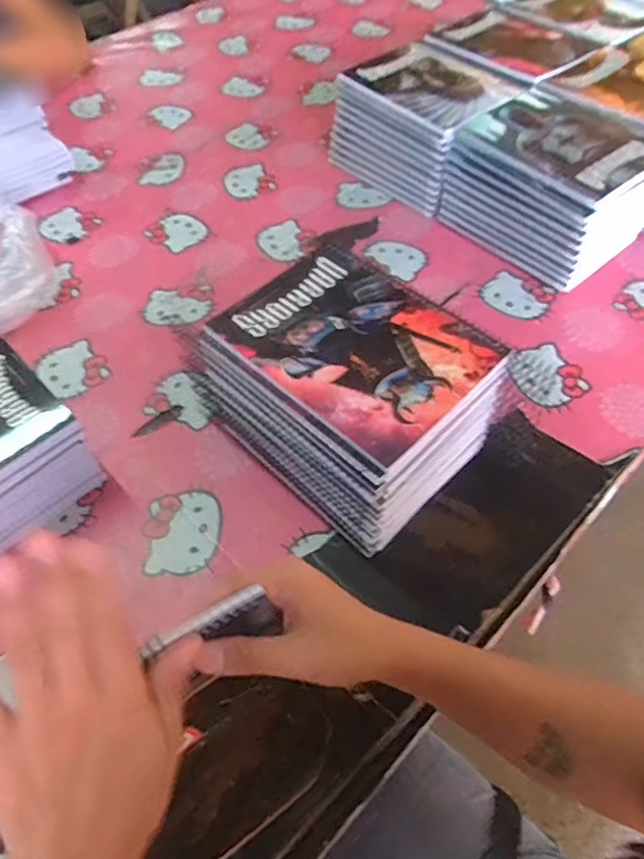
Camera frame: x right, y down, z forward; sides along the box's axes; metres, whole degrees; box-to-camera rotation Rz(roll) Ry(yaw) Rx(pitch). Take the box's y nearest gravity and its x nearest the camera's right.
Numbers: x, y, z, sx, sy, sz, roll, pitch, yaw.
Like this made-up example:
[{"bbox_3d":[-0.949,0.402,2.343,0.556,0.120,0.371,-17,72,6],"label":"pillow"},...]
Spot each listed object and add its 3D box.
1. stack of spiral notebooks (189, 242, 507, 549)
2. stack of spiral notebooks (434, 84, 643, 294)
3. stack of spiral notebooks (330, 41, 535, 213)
[{"bbox_3d":[0.025,-0.024,0.505,0.193,0.150,0.151,37,64,24],"label":"stack of spiral notebooks"},{"bbox_3d":[0.277,-0.294,0.693,0.173,0.124,0.202,-36,61,-21],"label":"stack of spiral notebooks"},{"bbox_3d":[0.135,-0.408,0.779,0.158,0.123,0.201,-37,62,-22],"label":"stack of spiral notebooks"}]

